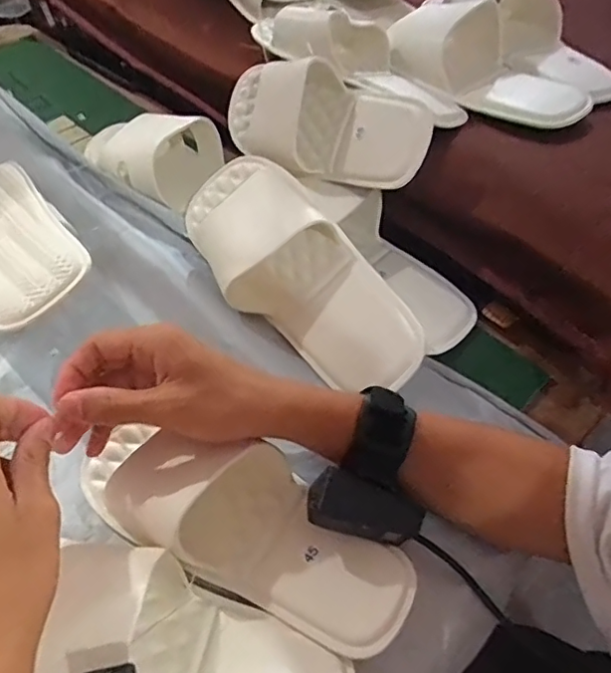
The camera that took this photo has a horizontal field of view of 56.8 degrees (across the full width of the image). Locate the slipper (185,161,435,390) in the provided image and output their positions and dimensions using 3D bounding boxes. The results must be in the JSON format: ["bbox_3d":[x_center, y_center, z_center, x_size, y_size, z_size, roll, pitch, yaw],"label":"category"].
[{"bbox_3d":[-0.016,-0.061,0.488,0.112,0.060,0.279,-46,67,10],"label":"slipper"}]

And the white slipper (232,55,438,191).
[{"bbox_3d":[0.012,-0.202,0.528,0.068,0.097,0.238,1,23,-46],"label":"white slipper"}]

